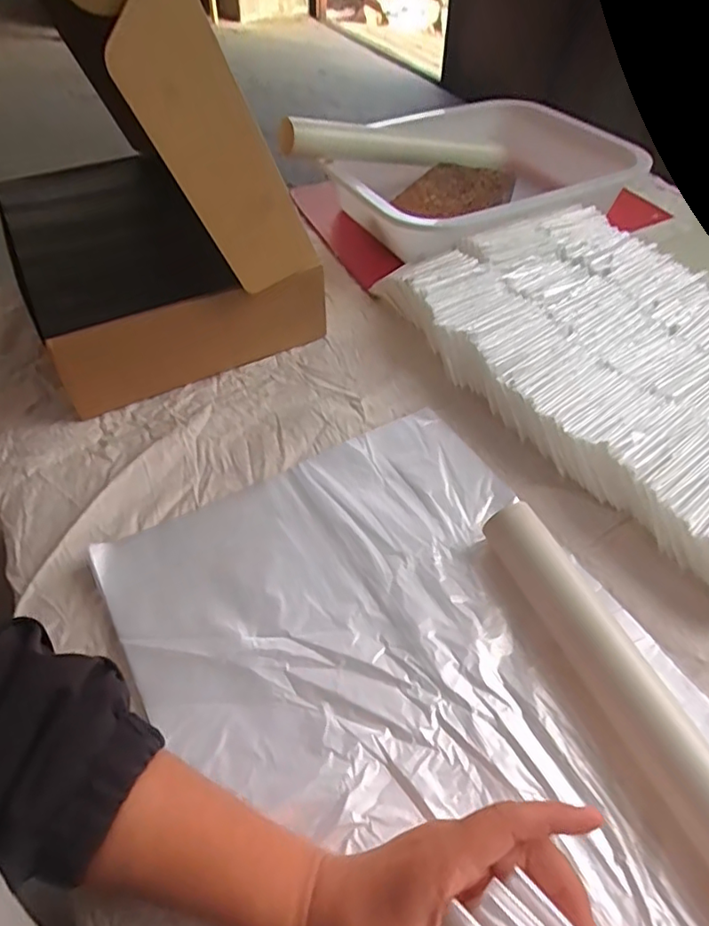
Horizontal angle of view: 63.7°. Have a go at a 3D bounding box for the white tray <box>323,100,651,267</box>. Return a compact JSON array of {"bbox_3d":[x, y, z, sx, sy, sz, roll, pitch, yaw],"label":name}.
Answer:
[{"bbox_3d":[0.140,-0.374,0.737,0.308,0.067,0.288,-22,48,-10],"label":"white tray"}]

